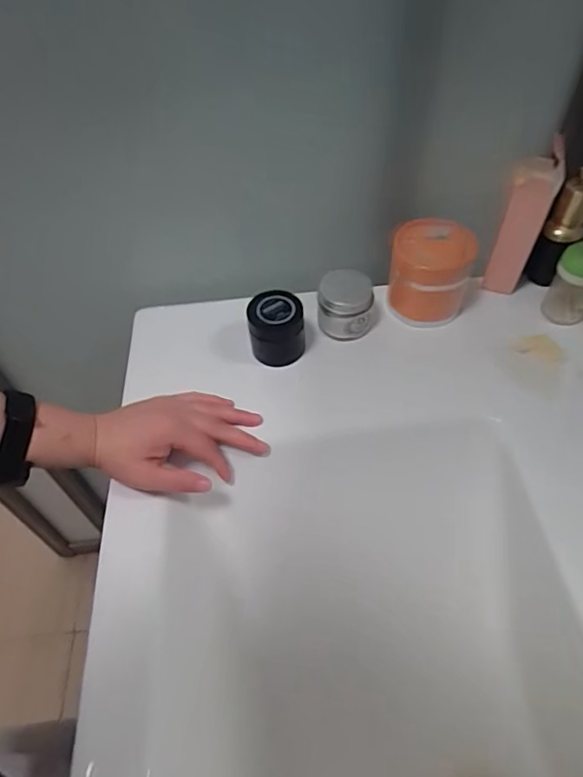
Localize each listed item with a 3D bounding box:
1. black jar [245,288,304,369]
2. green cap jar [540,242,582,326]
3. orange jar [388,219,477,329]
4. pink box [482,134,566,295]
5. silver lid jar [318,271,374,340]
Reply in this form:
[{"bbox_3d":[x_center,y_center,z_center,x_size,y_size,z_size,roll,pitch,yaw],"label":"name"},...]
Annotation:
[{"bbox_3d":[-0.015,-0.062,0.544,0.056,0.071,0.044,-5,52,0],"label":"black jar"},{"bbox_3d":[0.307,-0.114,0.552,0.050,0.092,0.056,28,59,23],"label":"green cap jar"},{"bbox_3d":[0.145,-0.126,0.557,0.072,0.088,0.084,-21,53,-12],"label":"orange jar"},{"bbox_3d":[0.252,-0.183,0.560,0.042,0.166,0.046,18,55,17],"label":"pink box"},{"bbox_3d":[0.060,-0.092,0.566,0.057,0.056,0.055,-2,52,2],"label":"silver lid jar"}]

